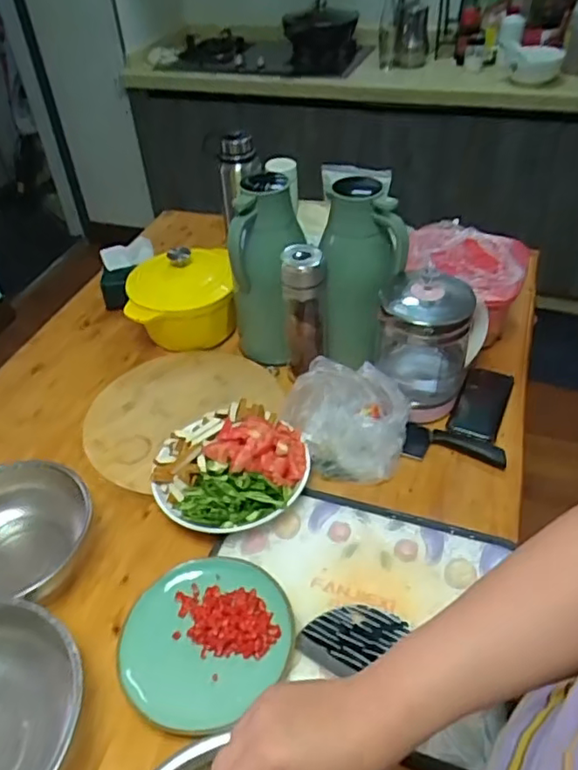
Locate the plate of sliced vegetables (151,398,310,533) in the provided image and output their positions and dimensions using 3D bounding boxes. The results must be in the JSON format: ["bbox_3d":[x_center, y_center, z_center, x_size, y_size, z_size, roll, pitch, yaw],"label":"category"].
[{"bbox_3d":[-0.081,0.107,0.839,0.210,0.073,0.194,-2,41,2],"label":"plate of sliced vegetables"}]

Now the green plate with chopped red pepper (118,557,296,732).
[{"bbox_3d":[-0.096,0.284,0.688,0.170,0.032,0.192,31,52,33],"label":"green plate with chopped red pepper"}]

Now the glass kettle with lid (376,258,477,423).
[{"bbox_3d":[0.201,-0.054,0.926,0.131,0.229,0.112,8,42,13],"label":"glass kettle with lid"}]

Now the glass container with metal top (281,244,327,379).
[{"bbox_3d":[0.023,-0.115,0.978,0.063,0.231,0.074,-4,41,-1],"label":"glass container with metal top"}]

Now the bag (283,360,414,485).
[{"bbox_3d":[0.085,0.044,0.925,0.181,0.082,0.188,9,43,14],"label":"bag"}]

